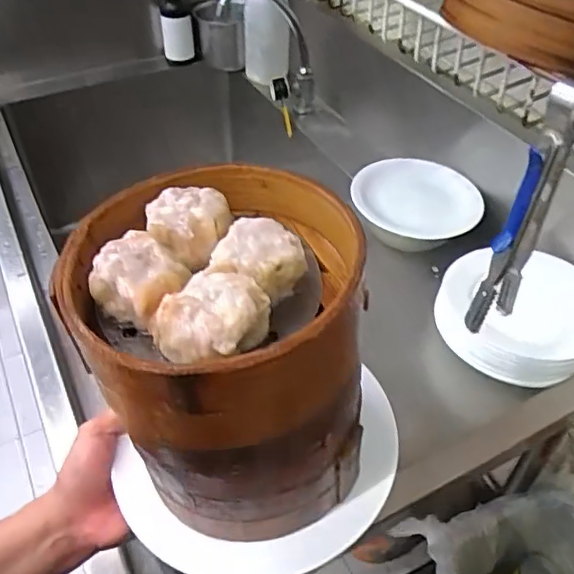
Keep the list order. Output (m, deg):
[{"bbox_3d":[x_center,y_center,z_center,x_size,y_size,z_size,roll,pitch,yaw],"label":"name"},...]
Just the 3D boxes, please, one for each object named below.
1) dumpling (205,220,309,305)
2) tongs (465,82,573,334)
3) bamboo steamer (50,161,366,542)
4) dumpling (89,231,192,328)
[{"bbox_3d":[-0.014,-0.009,0.283,0.037,0.029,0.037,23,47,20],"label":"dumpling"},{"bbox_3d":[0.176,-0.047,0.430,0.027,0.190,0.053,25,48,22],"label":"tongs"},{"bbox_3d":[-0.036,0.043,0.328,0.133,0.168,0.135,-12,46,-15],"label":"bamboo steamer"},{"bbox_3d":[-0.069,-0.002,0.279,0.041,0.025,0.033,25,48,21],"label":"dumpling"}]

